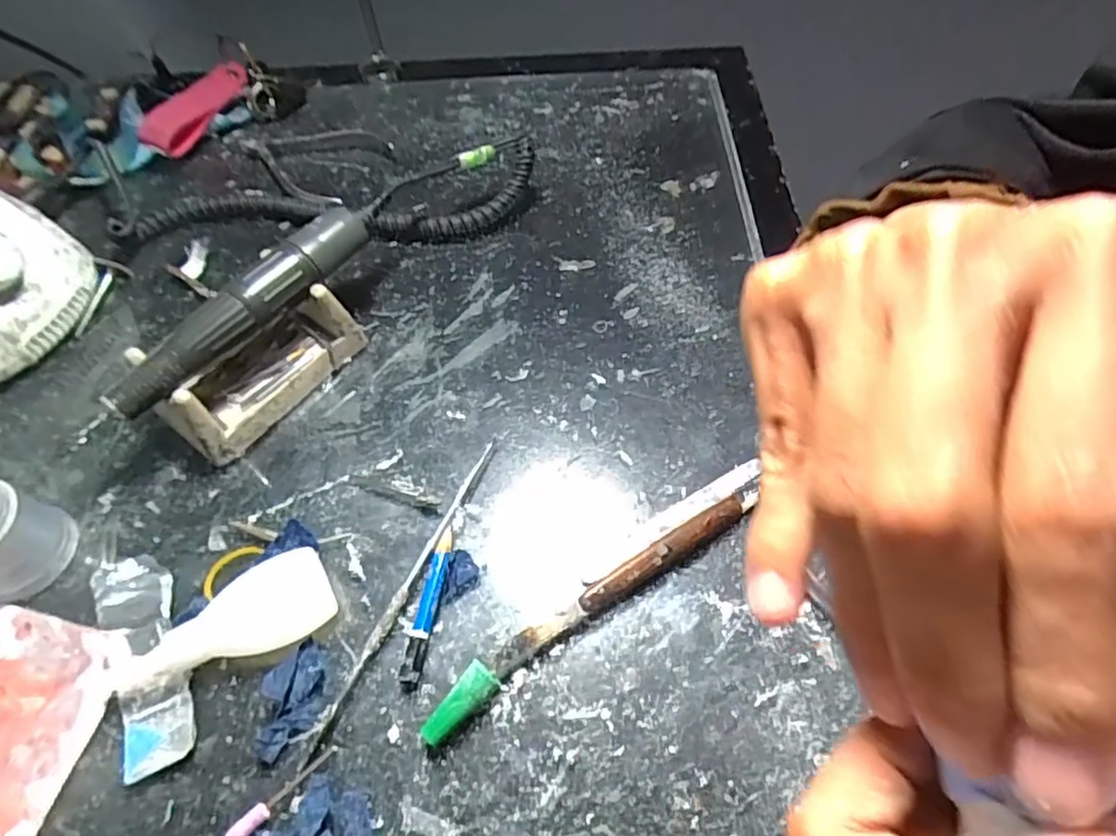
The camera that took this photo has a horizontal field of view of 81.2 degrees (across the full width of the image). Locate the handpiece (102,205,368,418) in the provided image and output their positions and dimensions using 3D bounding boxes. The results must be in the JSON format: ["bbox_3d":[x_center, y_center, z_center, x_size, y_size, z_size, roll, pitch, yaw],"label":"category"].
[{"bbox_3d":[-0.150,-0.054,0.314,0.021,0.019,0.143,31,64,22],"label":"handpiece"}]

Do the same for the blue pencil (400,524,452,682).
[{"bbox_3d":[-0.054,0.077,0.275,0.008,0.009,0.065,7,57,7],"label":"blue pencil"}]

